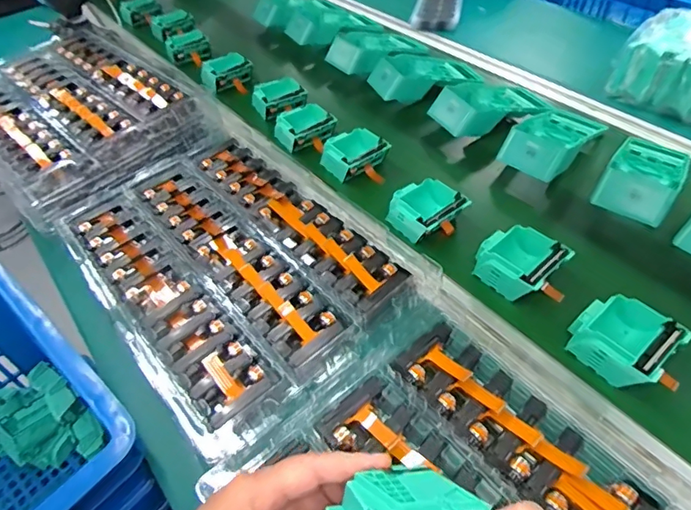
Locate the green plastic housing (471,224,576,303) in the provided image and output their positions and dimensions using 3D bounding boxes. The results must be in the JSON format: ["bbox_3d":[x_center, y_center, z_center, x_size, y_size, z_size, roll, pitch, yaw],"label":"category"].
[{"bbox_3d":[0.182,0.011,0.507,0.082,0.041,0.082,-35,55,-25],"label":"green plastic housing"}]

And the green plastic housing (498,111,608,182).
[{"bbox_3d":[0.291,-0.159,0.657,0.089,0.042,0.176,30,43,27],"label":"green plastic housing"}]

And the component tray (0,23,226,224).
[{"bbox_3d":[-0.397,-0.218,0.676,0.388,0.043,0.272,34,59,29],"label":"component tray"}]

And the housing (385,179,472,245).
[{"bbox_3d":[0.095,-0.055,0.563,0.081,0.034,0.074,-33,54,-24],"label":"housing"}]

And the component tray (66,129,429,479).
[{"bbox_3d":[-0.135,-0.008,0.515,0.252,0.027,0.395,-35,55,-24],"label":"component tray"}]

